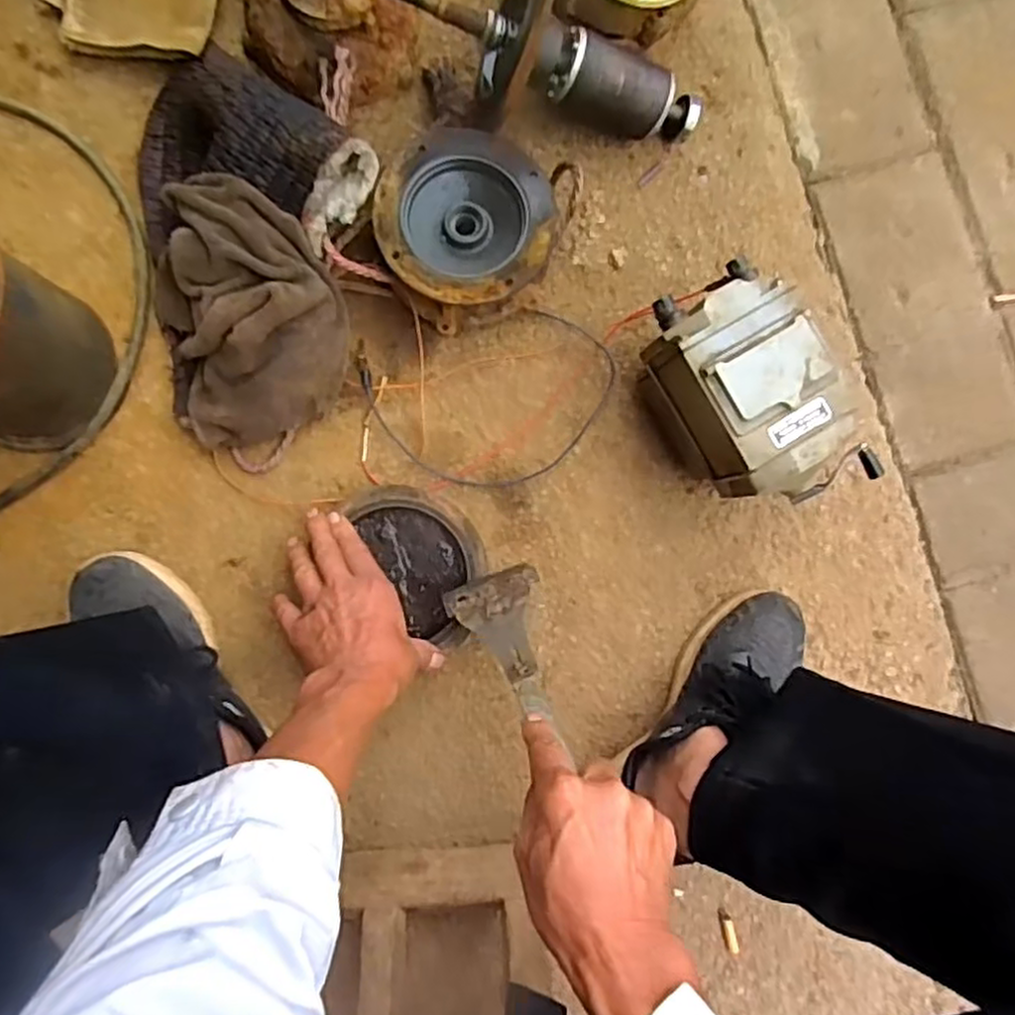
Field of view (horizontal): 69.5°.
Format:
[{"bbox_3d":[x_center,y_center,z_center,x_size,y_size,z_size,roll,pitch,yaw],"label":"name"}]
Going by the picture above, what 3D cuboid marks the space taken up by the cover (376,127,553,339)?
[{"bbox_3d":[-0.038,-0.235,0.618,0.138,0.068,0.144,0,89,-5],"label":"cover"}]

